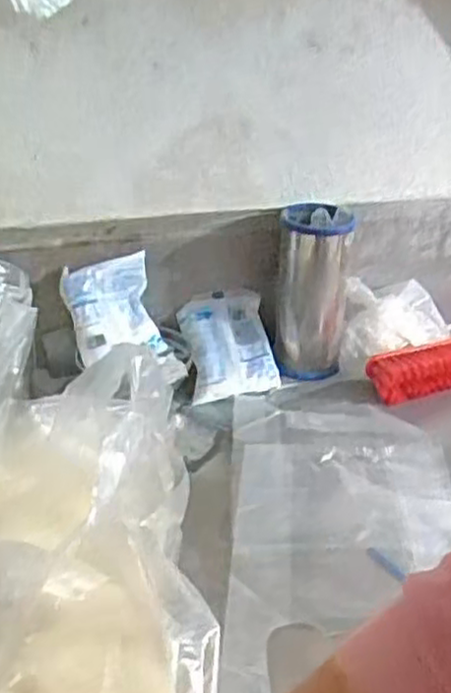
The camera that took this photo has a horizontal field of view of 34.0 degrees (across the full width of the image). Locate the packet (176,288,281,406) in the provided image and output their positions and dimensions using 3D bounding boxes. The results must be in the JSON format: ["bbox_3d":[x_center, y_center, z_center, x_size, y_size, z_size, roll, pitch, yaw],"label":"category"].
[{"bbox_3d":[0.004,-0.004,0.977,0.113,0.025,0.147,-9,76,-15],"label":"packet"}]

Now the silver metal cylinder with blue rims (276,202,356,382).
[{"bbox_3d":[0.117,-0.069,0.971,0.094,0.208,0.094,1,29,-1],"label":"silver metal cylinder with blue rims"}]

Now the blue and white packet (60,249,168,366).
[{"bbox_3d":[-0.143,-0.046,0.940,0.112,0.126,0.022,-17,11,-23],"label":"blue and white packet"}]

